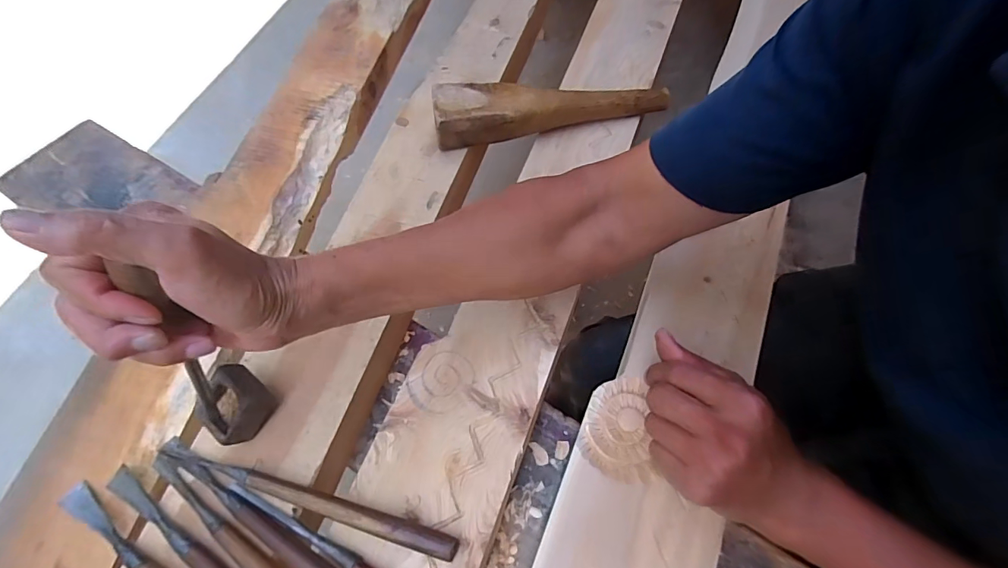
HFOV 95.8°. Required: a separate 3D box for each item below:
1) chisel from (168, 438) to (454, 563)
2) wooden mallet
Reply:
[{"bbox_3d":[-0.159,0.164,0.353,0.256,0.015,0.019,16,62,9],"label":"chisel"},{"bbox_3d":[0.056,-0.209,0.529,0.271,0.053,0.055,-11,61,-6],"label":"wooden mallet"}]

